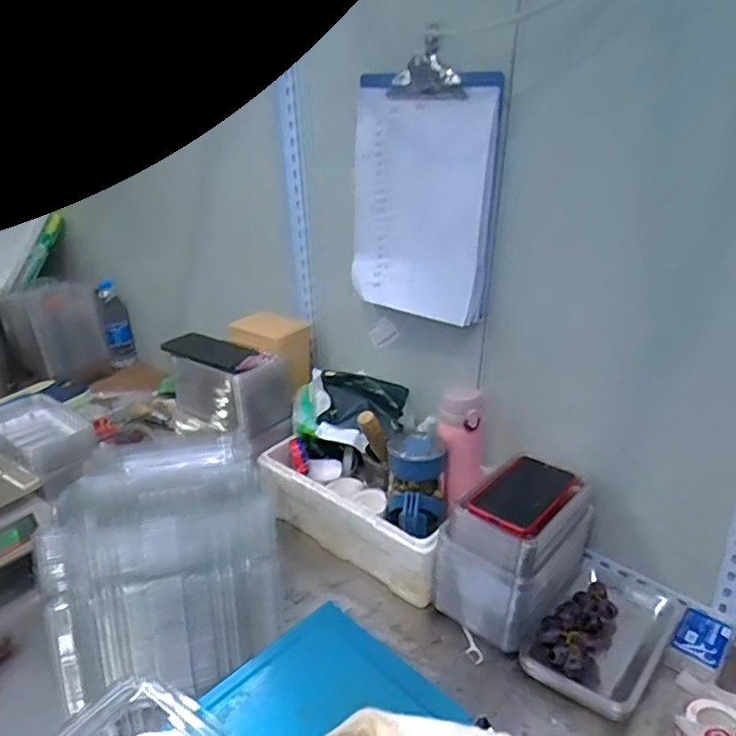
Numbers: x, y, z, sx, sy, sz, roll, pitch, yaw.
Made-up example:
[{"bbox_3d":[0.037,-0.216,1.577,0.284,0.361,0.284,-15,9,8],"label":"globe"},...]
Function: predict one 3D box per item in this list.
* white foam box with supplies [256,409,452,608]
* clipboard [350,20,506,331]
[{"bbox_3d":[0.005,0.179,0.873,0.299,0.183,0.132,20,31,35],"label":"white foam box with supplies"},{"bbox_3d":[0.070,-0.239,0.797,0.206,0.337,0.025,16,25,30],"label":"clipboard"}]

